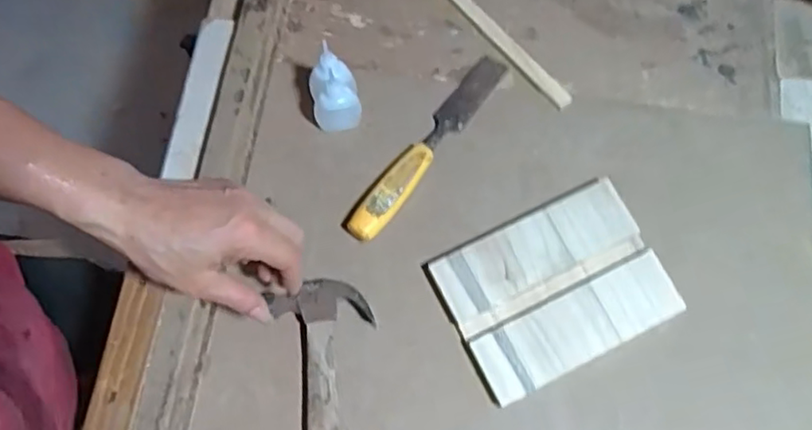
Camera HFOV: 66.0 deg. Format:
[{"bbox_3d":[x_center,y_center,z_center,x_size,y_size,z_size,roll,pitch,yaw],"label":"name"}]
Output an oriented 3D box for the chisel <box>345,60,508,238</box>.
[{"bbox_3d":[0.025,-0.073,0.613,0.032,0.019,0.240,35,73,10],"label":"chisel"}]

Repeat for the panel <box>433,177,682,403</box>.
[{"bbox_3d":[0.136,0.067,0.570,0.189,0.020,0.137,-25,73,-10],"label":"panel"}]

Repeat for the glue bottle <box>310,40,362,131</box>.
[{"bbox_3d":[-0.068,-0.118,0.596,0.045,0.090,0.042,-11,71,-5],"label":"glue bottle"}]

